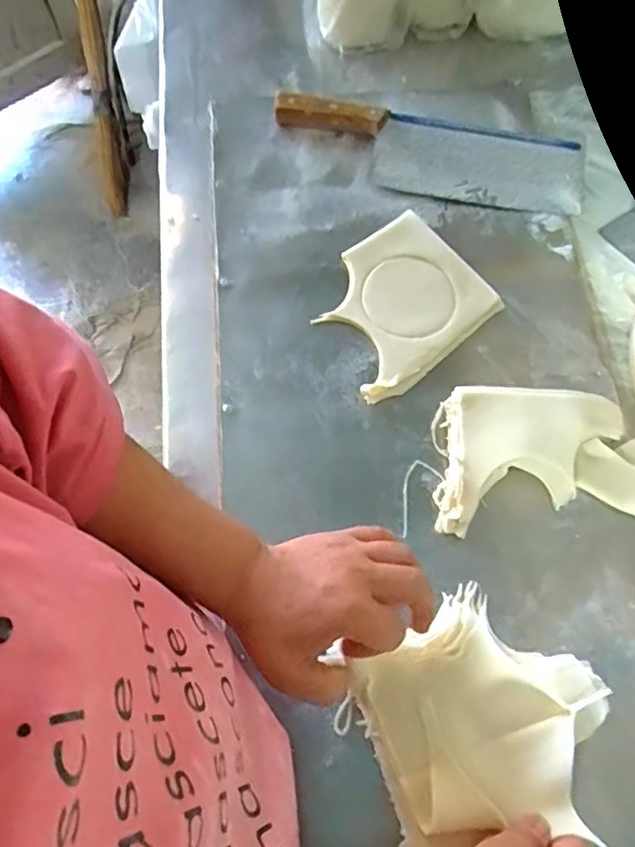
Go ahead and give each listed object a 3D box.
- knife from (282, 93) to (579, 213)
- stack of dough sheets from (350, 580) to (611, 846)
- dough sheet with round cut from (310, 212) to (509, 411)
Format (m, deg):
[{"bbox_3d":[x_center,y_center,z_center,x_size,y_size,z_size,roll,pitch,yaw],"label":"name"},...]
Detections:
[{"bbox_3d":[0.114,-0.279,0.621,0.315,0.025,0.102,10,68,4],"label":"knife"},{"bbox_3d":[0.115,0.211,0.406,0.156,0.050,0.165,-17,69,-6],"label":"stack of dough sheets"},{"bbox_3d":[0.071,-0.110,0.555,0.157,0.015,0.133,-39,73,-14],"label":"dough sheet with round cut"}]

